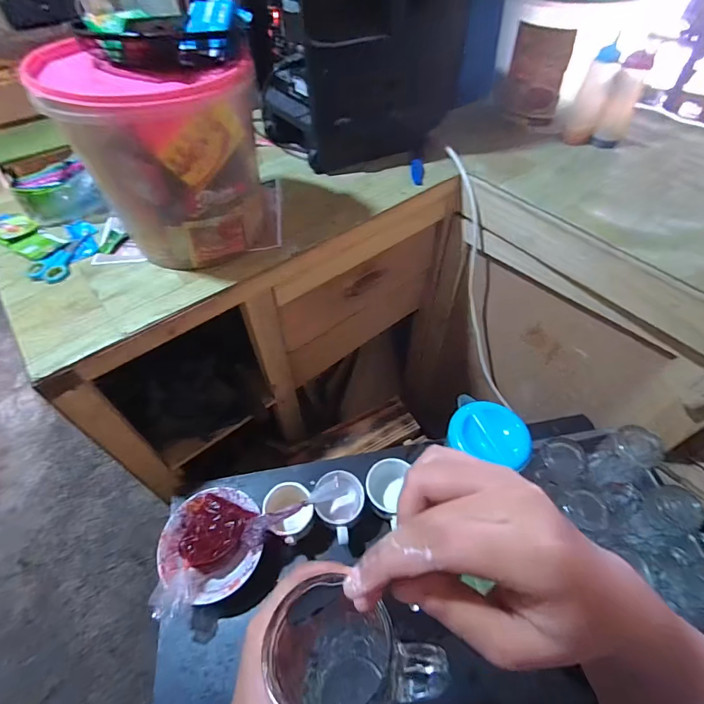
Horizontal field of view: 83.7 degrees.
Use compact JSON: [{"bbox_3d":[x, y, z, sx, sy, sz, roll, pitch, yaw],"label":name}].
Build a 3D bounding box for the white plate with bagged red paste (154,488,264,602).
[{"bbox_3d":[-0.214,0.294,0.609,0.152,0.086,0.159,0,54,1],"label":"white plate with bagged red paste"}]

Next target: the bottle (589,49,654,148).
[{"bbox_3d":[0.541,-0.500,0.793,0.064,0.163,0.051,27,59,19],"label":"bottle"}]

